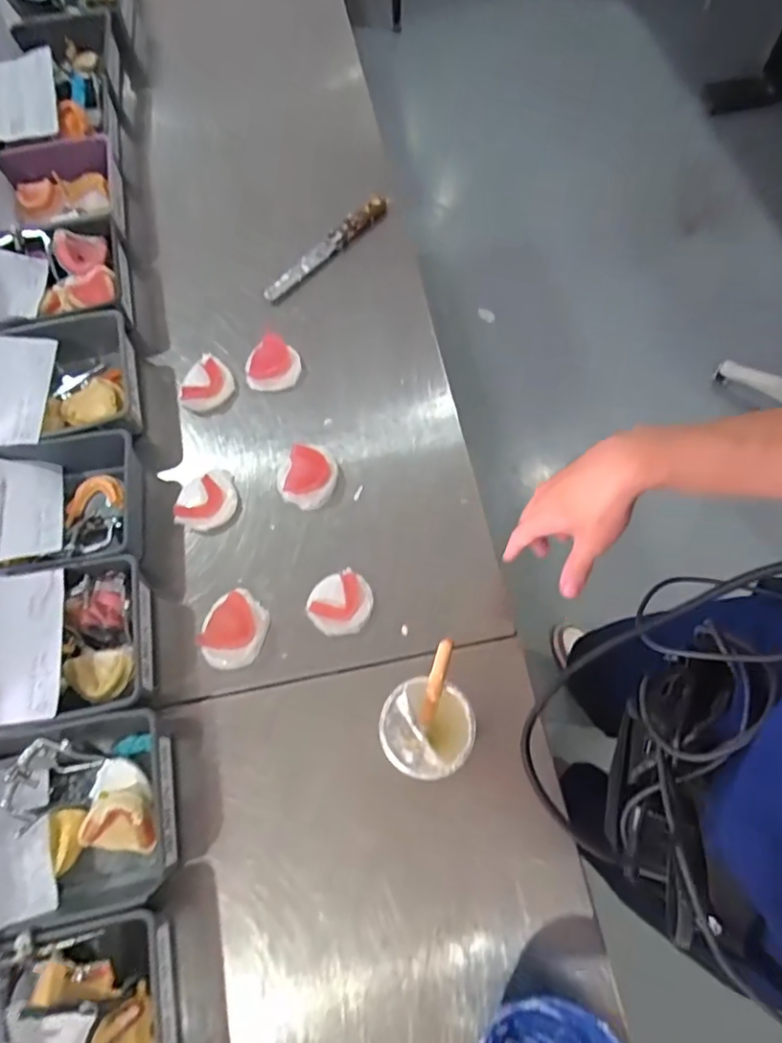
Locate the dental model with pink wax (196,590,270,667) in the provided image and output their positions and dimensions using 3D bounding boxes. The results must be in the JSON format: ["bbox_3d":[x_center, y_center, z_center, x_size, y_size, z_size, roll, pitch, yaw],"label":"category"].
[{"bbox_3d":[-0.173,0.118,0.655,0.069,0.029,0.084,19,70,10],"label":"dental model with pink wax"}]

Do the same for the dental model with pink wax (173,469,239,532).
[{"bbox_3d":[-0.218,-0.027,0.711,0.071,0.013,0.079,19,70,10],"label":"dental model with pink wax"}]

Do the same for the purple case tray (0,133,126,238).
[{"bbox_3d":[-0.547,-0.520,0.858,0.242,0.189,0.211,-12,68,-2],"label":"purple case tray"}]

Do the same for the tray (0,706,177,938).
[{"bbox_3d":[-0.321,0.261,0.507,0.214,0.202,0.164,-14,69,-4],"label":"tray"}]

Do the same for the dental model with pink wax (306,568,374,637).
[{"bbox_3d":[-0.056,0.092,0.670,0.067,0.022,0.072,-1,68,2],"label":"dental model with pink wax"}]

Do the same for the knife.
[{"bbox_3d":[-0.096,-0.416,0.896,0.026,0.015,0.251,38,74,16],"label":"knife"}]

